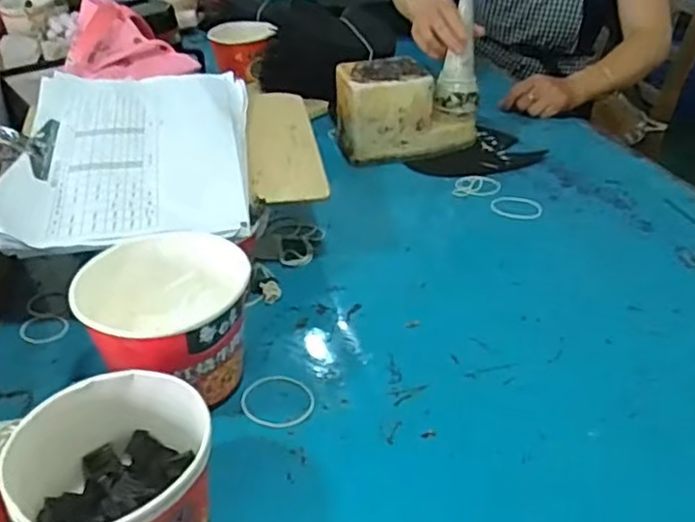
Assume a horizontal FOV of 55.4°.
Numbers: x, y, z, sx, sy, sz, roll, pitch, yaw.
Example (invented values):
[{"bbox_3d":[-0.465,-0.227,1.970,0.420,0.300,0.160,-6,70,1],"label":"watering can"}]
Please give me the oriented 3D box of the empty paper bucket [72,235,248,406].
[{"bbox_3d":[-0.140,0.060,0.524,0.106,0.110,0.110,-27,40,-33],"label":"empty paper bucket"}]

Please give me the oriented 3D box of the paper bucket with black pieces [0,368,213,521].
[{"bbox_3d":[-0.143,0.144,0.416,0.098,0.090,0.115,-29,41,-35],"label":"paper bucket with black pieces"}]

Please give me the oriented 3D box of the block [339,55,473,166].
[{"bbox_3d":[0.079,-0.214,0.927,0.187,0.117,0.097,-12,34,-15],"label":"block"}]

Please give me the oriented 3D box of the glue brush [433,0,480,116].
[{"bbox_3d":[0.152,-0.274,0.906,0.061,0.150,0.057,2,34,5],"label":"glue brush"}]

